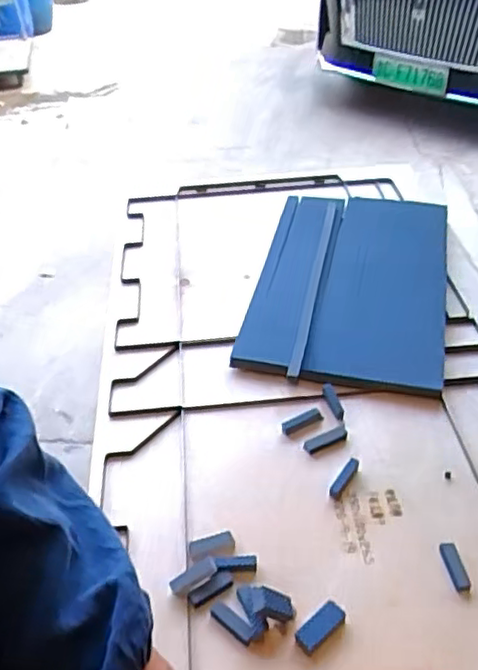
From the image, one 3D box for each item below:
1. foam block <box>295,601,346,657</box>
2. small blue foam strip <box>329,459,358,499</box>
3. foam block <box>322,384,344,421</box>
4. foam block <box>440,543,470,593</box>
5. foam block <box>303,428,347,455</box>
[{"bbox_3d":[0.061,0.218,0.468,0.042,0.009,0.017,-31,48,-29],"label":"foam block"},{"bbox_3d":[0.094,0.128,0.562,0.011,0.006,0.042,26,50,27],"label":"small blue foam strip"},{"bbox_3d":[0.095,0.067,0.633,0.012,0.005,0.042,-14,58,-12],"label":"foam block"},{"bbox_3d":[0.172,0.184,0.500,0.013,0.007,0.041,-4,43,-1],"label":"foam block"},{"bbox_3d":[0.083,0.100,0.598,0.046,0.007,0.014,-20,44,-19],"label":"foam block"}]

